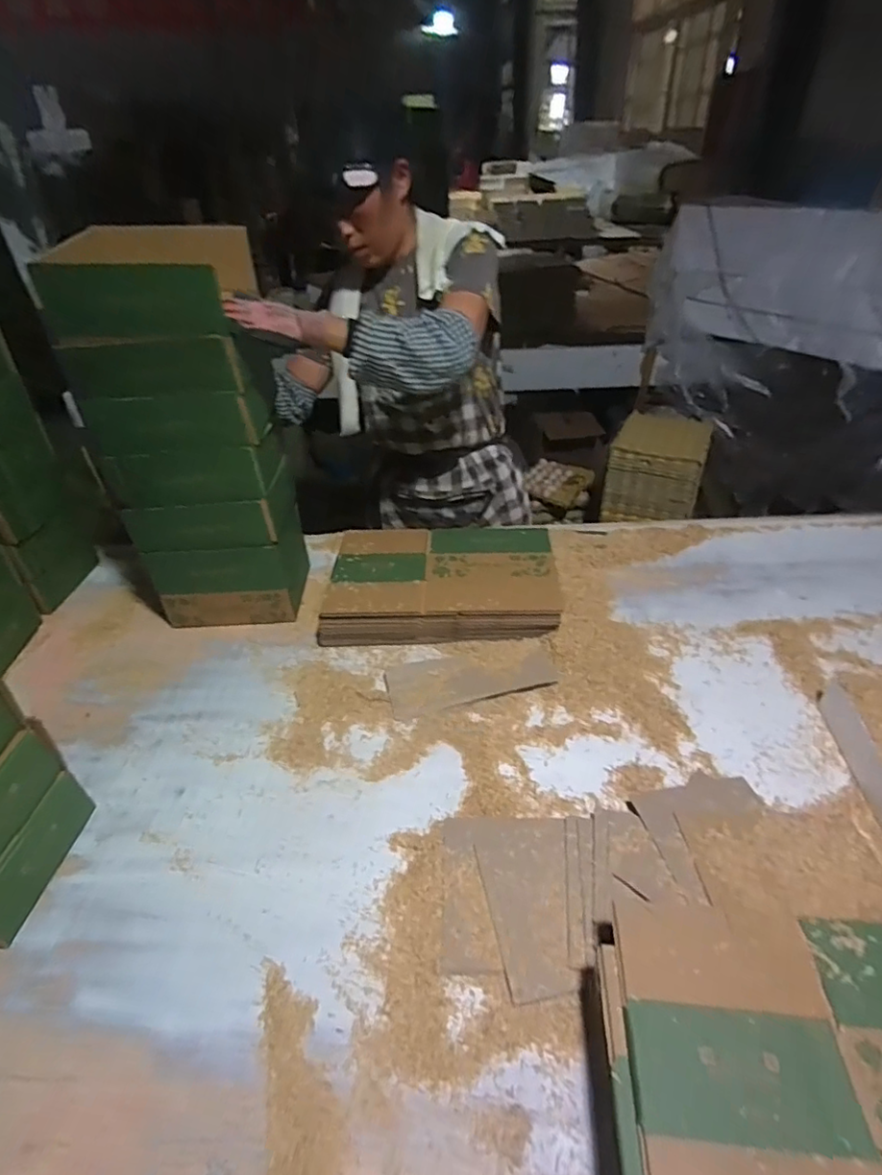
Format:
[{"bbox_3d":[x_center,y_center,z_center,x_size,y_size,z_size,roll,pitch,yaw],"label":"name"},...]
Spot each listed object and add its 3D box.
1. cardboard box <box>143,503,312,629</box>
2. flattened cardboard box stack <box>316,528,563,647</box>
[{"bbox_3d":[-0.415,-0.044,1.186,0.249,0.175,0.206,0,39,3],"label":"cardboard box"},{"bbox_3d":[0.006,-0.007,1.178,0.426,0.104,0.304,0,38,3],"label":"flattened cardboard box stack"}]

